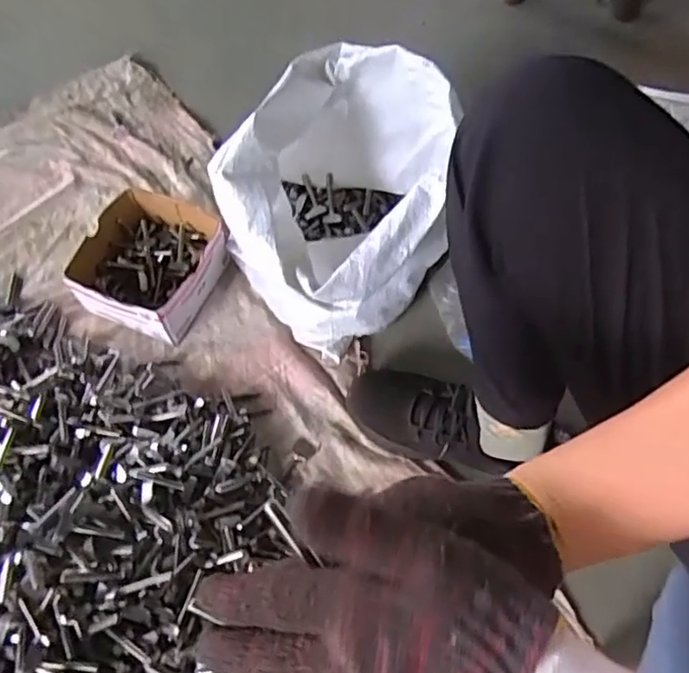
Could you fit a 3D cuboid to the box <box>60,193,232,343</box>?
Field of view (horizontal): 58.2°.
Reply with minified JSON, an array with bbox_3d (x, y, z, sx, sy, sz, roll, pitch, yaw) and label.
[{"bbox_3d":[-0.234,-0.086,0.750,0.153,0.072,0.157,19,65,10],"label":"box"}]

